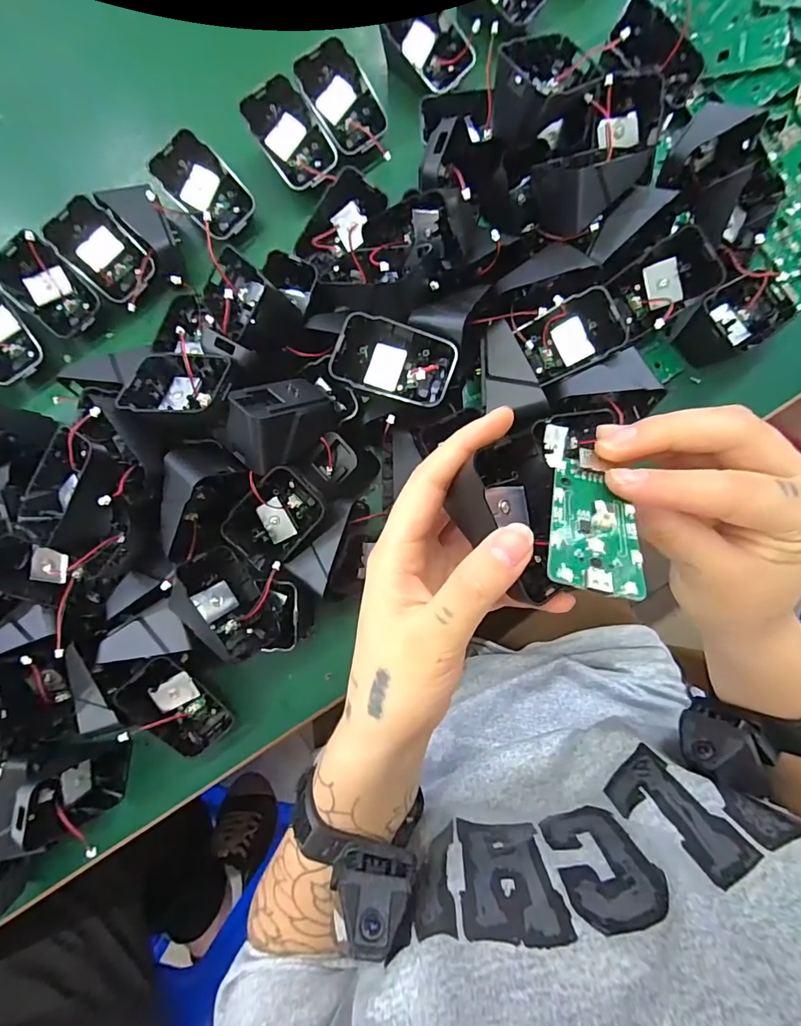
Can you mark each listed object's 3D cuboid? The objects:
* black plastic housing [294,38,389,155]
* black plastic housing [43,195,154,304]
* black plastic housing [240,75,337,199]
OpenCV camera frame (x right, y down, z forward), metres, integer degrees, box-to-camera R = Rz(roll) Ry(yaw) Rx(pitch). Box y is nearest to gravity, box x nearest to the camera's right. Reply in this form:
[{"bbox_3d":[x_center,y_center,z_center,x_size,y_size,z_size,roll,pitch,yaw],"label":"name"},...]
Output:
[{"bbox_3d":[-0.043,-0.303,0.354,0.045,0.025,0.069,-34,106,0],"label":"black plastic housing"},{"bbox_3d":[-0.218,-0.190,0.351,0.070,0.022,0.045,41,88,-14],"label":"black plastic housing"},{"bbox_3d":[-0.080,-0.275,0.347,0.046,0.020,0.070,-37,110,-1],"label":"black plastic housing"}]

